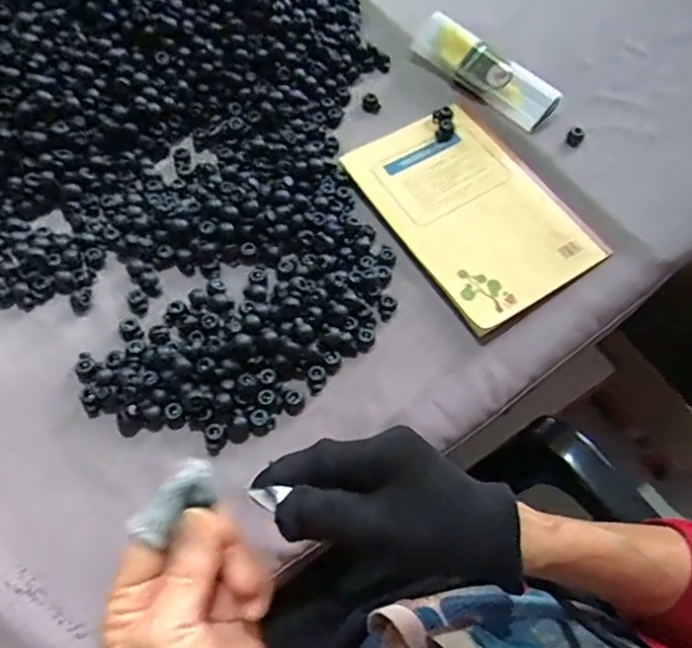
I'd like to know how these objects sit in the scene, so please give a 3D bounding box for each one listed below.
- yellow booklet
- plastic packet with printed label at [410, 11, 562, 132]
[{"bbox_3d":[0.108,-0.102,0.513,0.137,0.011,0.198,-29,68,-17],"label":"yellow booklet"},{"bbox_3d":[0.126,-0.236,0.560,0.038,0.031,0.152,-41,72,-21],"label":"plastic packet with printed label"}]

